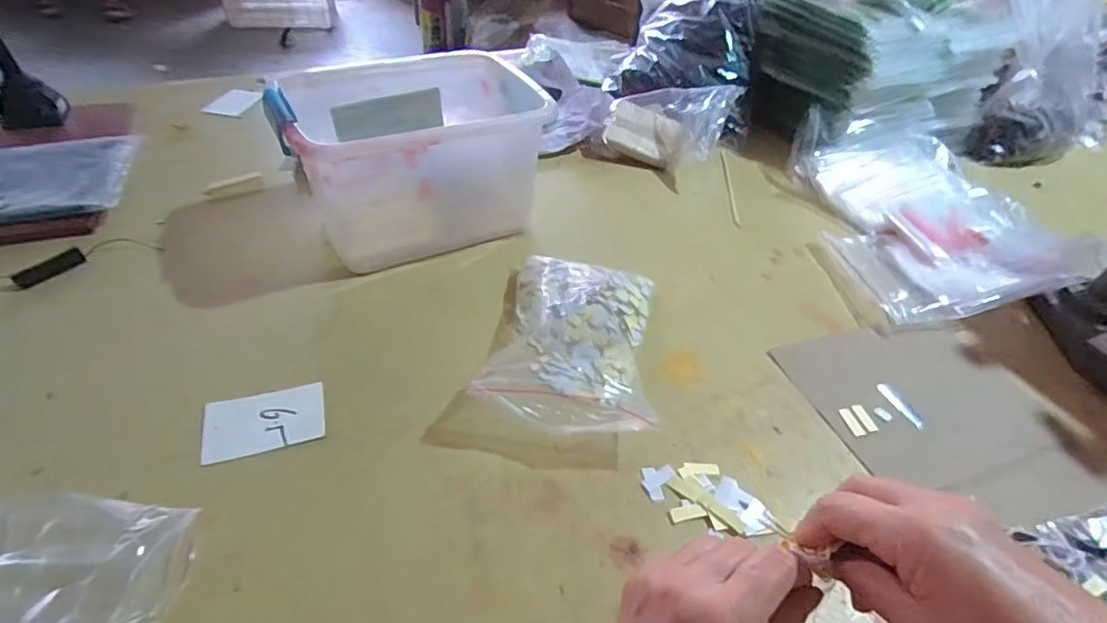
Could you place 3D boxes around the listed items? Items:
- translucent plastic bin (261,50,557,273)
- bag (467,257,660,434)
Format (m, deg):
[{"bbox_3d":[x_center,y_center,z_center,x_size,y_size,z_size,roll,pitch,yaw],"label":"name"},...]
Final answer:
[{"bbox_3d":[-0.158,-0.180,0.656,0.278,0.159,0.179,-20,50,-23],"label":"translucent plastic bin"},{"bbox_3d":[0.021,0.019,0.542,0.151,0.044,0.210,9,45,4],"label":"bag"}]

